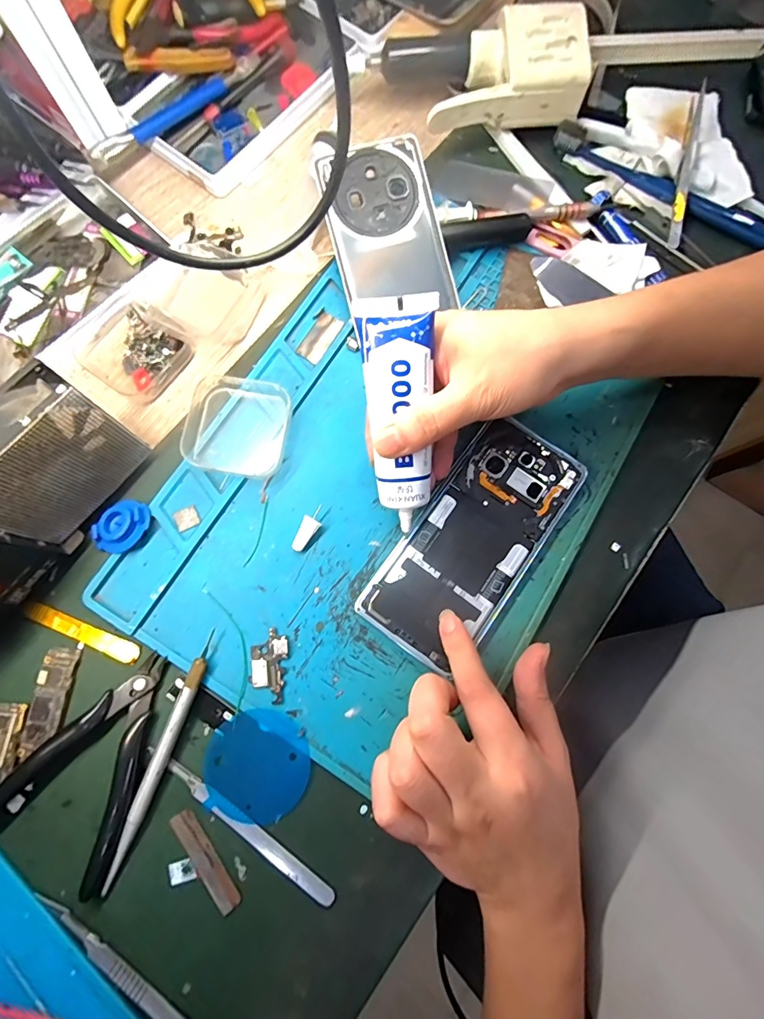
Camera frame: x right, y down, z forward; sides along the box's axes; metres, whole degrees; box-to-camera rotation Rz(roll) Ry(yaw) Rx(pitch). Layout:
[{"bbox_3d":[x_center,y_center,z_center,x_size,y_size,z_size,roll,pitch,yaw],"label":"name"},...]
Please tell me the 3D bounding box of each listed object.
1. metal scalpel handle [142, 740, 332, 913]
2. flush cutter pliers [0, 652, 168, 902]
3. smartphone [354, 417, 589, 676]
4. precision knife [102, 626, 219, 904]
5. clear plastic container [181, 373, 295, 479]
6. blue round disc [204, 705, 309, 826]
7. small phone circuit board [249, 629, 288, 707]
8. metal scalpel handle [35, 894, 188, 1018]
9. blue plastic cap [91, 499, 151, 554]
[{"bbox_3d":[-0.080,0.177,0.245,0.129,0.004,0.011,36,80,6],"label":"metal scalpel handle"},{"bbox_3d":[-0.164,0.140,0.248,0.075,0.007,0.117,27,79,4],"label":"flush cutter pliers"},{"bbox_3d":[0.060,0.017,0.277,0.076,0.004,0.161,39,80,6],"label":"smartphone"},{"bbox_3d":[-0.126,0.141,0.249,0.009,0.008,0.138,21,79,3],"label":"precision knife"},{"bbox_3d":[-0.096,-0.055,0.288,0.064,0.014,0.065,10,78,1],"label":"clear plastic container"},{"bbox_3d":[-0.072,0.147,0.252,0.059,0.004,0.059,0,79,-1],"label":"blue round disc"},{"bbox_3d":[-0.069,0.094,0.263,0.022,0.004,0.041,4,78,0],"label":"small phone circuit board"},{"bbox_3d":[-0.129,0.251,0.228,0.133,0.004,0.009,37,80,6],"label":"metal scalpel handle"},{"bbox_3d":[-0.163,0.010,0.274,0.029,0.008,0.035,41,81,7],"label":"blue plastic cap"}]

